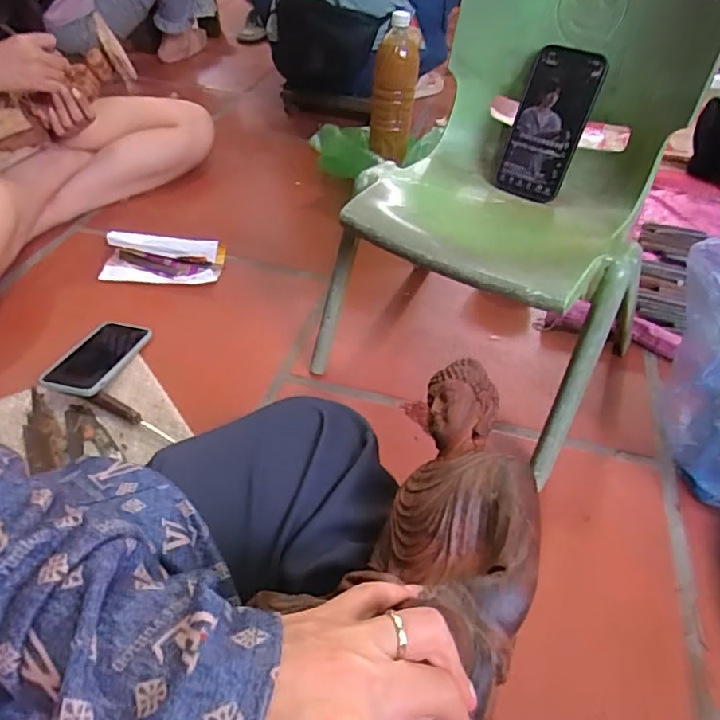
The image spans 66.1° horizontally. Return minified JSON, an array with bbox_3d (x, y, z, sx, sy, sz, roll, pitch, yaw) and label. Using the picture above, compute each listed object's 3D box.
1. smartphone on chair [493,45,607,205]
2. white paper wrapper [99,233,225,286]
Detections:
[{"bbox_3d":[0.216,-0.271,0.642,0.082,0.160,0.013,28,26,25],"label":"smartphone on chair"},{"bbox_3d":[-0.341,-0.171,0.951,0.208,0.033,0.107,6,43,1],"label":"white paper wrapper"}]

